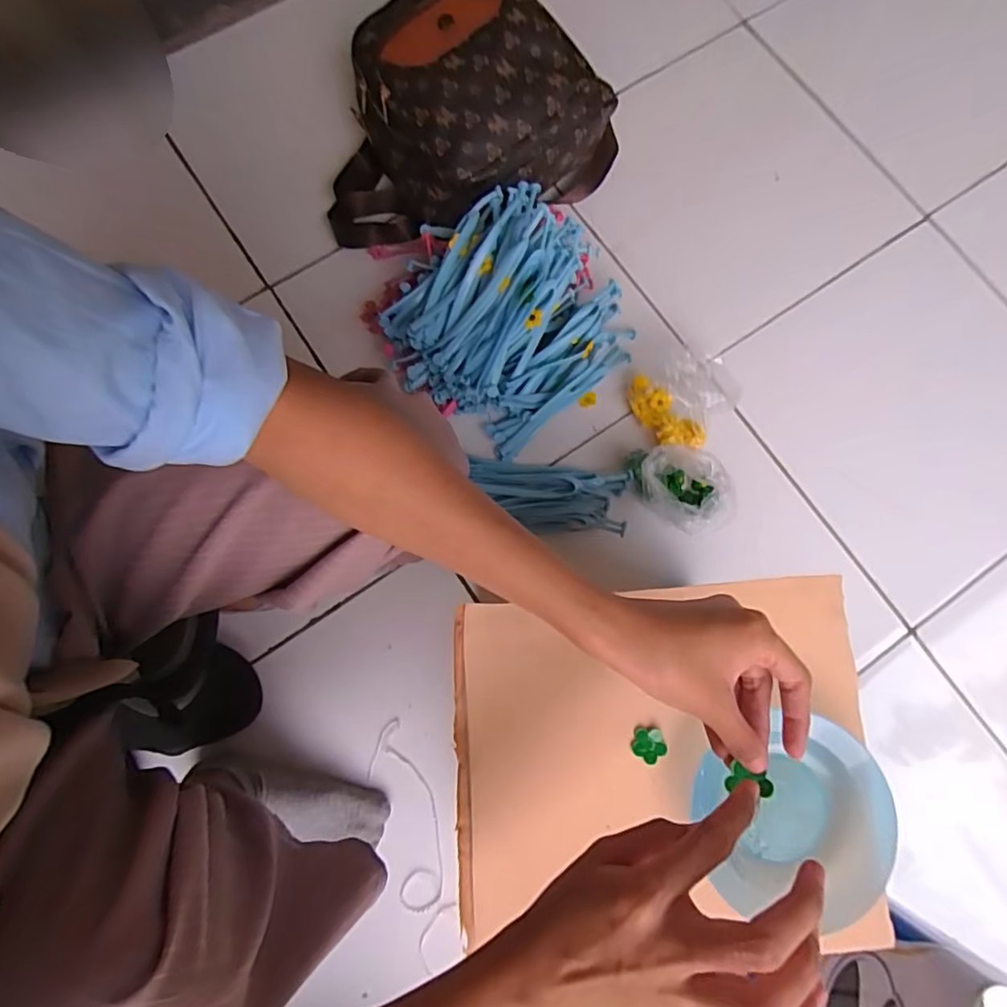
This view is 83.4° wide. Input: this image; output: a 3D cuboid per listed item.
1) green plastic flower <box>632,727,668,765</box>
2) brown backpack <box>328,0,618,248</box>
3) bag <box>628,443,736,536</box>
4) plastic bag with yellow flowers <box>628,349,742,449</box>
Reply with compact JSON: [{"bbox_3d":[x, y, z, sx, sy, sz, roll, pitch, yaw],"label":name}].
[{"bbox_3d":[0.102,0.168,0.393,0.024,0.004,0.022,0,78,-1],"label":"green plastic flower"},{"bbox_3d":[-0.062,-0.451,0.684,0.287,0.157,0.325,38,79,6],"label":"brown backpack"},{"bbox_3d":[0.196,-0.020,0.637,0.080,0.069,0.117,-29,80,-7],"label":"bag"},{"bbox_3d":[0.224,-0.125,0.671,0.114,0.068,0.110,-21,79,-6],"label":"plastic bag with yellow flowers"}]

